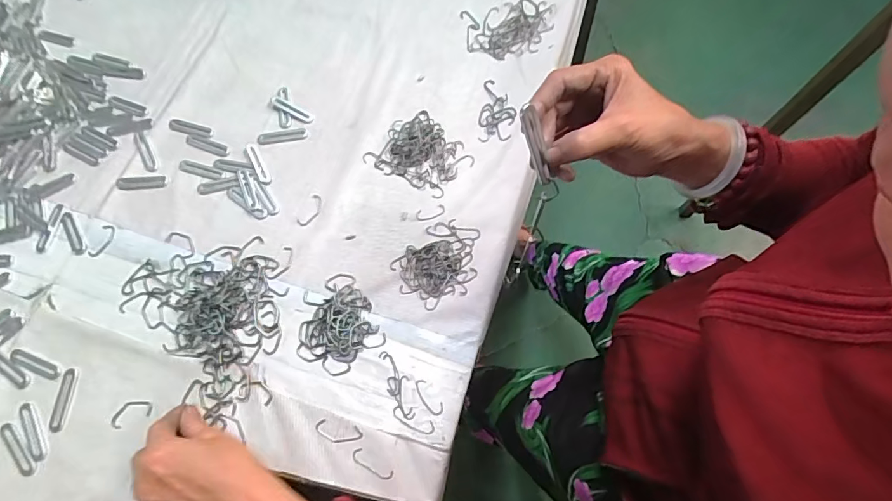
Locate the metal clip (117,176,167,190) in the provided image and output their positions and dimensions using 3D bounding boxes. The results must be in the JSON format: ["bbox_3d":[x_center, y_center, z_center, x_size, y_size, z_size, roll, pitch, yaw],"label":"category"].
[{"bbox_3d":[-0.354,-0.079,0.536,0.057,0.004,0.016,-4,69,1],"label":"metal clip"}]

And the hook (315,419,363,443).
[{"bbox_3d":[-0.100,0.170,0.430,0.045,0.004,0.018,10,72,6],"label":"hook"}]

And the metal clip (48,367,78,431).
[{"bbox_3d":[-0.376,0.146,0.452,0.014,0.004,0.059,1,69,3],"label":"metal clip"}]

